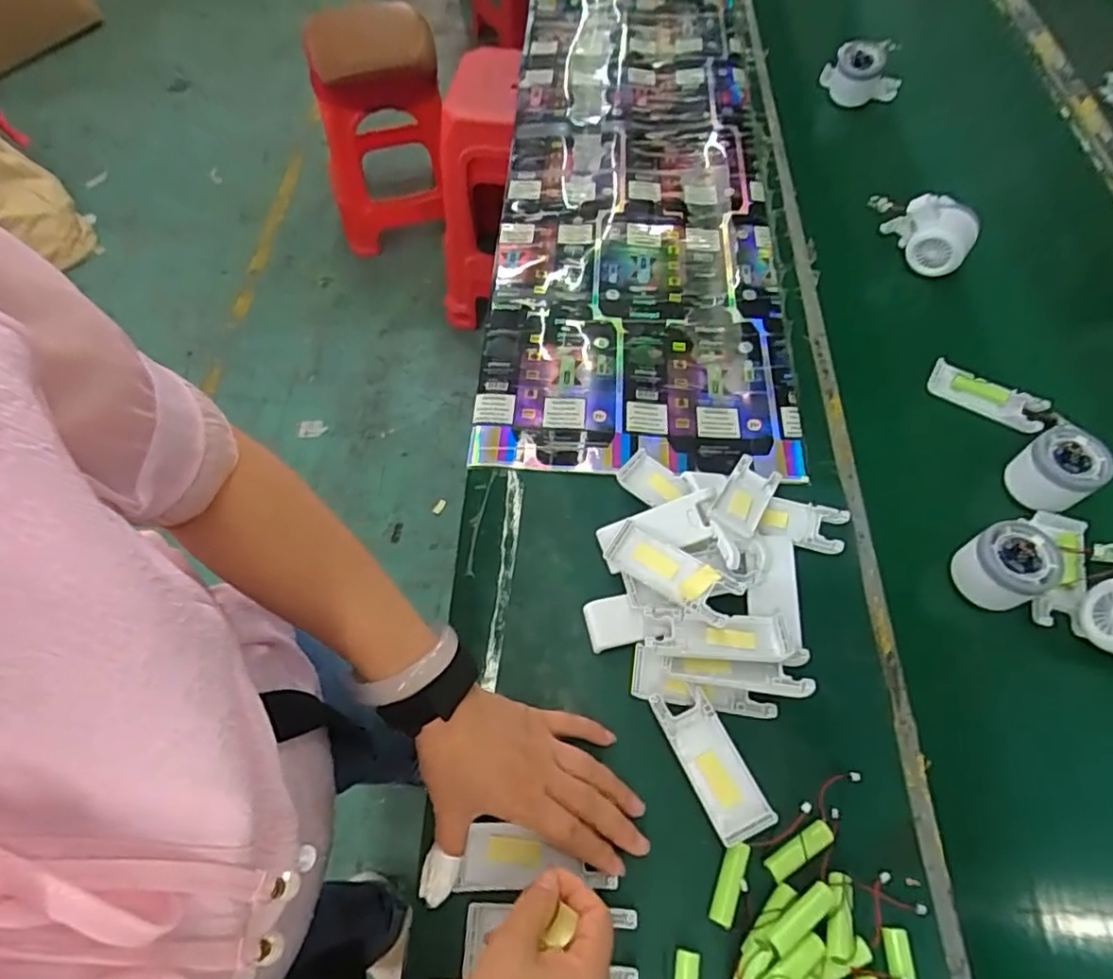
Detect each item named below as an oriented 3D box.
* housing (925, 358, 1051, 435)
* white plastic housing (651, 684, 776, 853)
[{"bbox_3d":[0.421,-0.090,0.611,0.106,0.022,0.034,27,64,16],"label":"housing"},{"bbox_3d":[0.109,0.193,0.441,0.040,0.018,0.103,-22,61,-11],"label":"white plastic housing"}]

